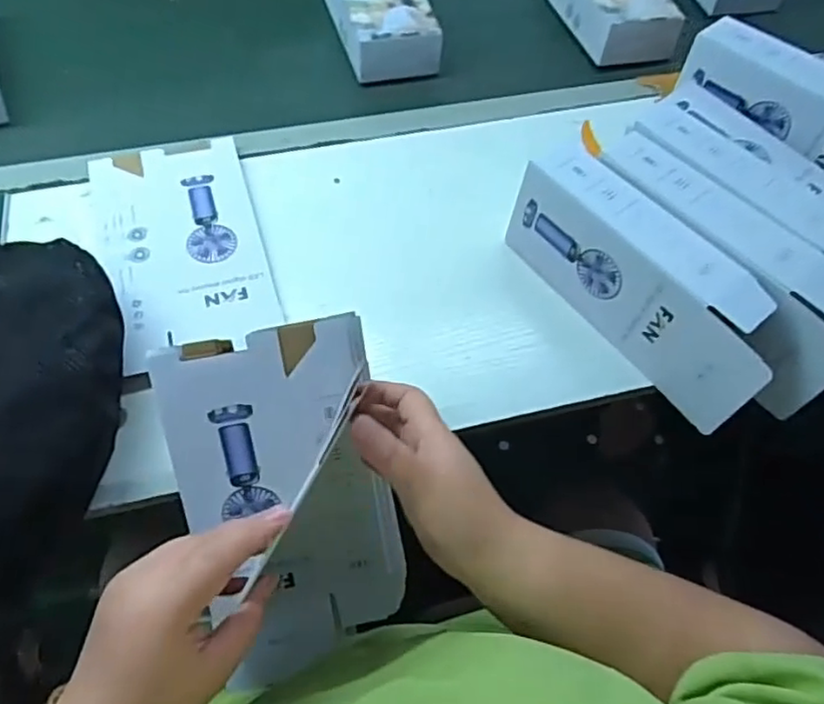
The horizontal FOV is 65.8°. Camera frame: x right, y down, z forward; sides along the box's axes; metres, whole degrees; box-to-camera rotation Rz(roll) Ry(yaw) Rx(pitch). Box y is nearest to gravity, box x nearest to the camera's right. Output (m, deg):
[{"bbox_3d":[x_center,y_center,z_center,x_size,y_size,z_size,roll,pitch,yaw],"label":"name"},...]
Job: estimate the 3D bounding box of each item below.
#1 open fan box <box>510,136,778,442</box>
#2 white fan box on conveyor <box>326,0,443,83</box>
[{"bbox_3d":[0.192,-0.060,0.536,0.064,0.104,0.246,-32,64,-20],"label":"open fan box"},{"bbox_3d":[-0.040,-0.413,0.767,0.102,0.054,0.188,-12,59,-9],"label":"white fan box on conveyor"}]

